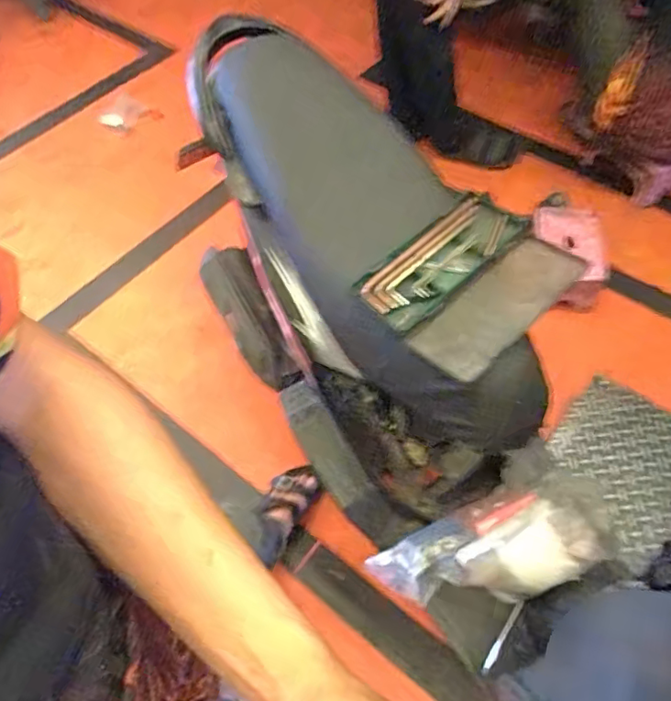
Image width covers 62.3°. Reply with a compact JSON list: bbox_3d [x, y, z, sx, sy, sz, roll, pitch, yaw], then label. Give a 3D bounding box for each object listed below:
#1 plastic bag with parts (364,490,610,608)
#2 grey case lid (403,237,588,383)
[{"bbox_3d":[0.234,0.318,0.913,0.368,0.107,0.163,-15,58,15],"label":"plastic bag with parts"},{"bbox_3d":[0.202,-0.058,0.690,0.242,0.023,0.095,-39,65,-20],"label":"grey case lid"}]

